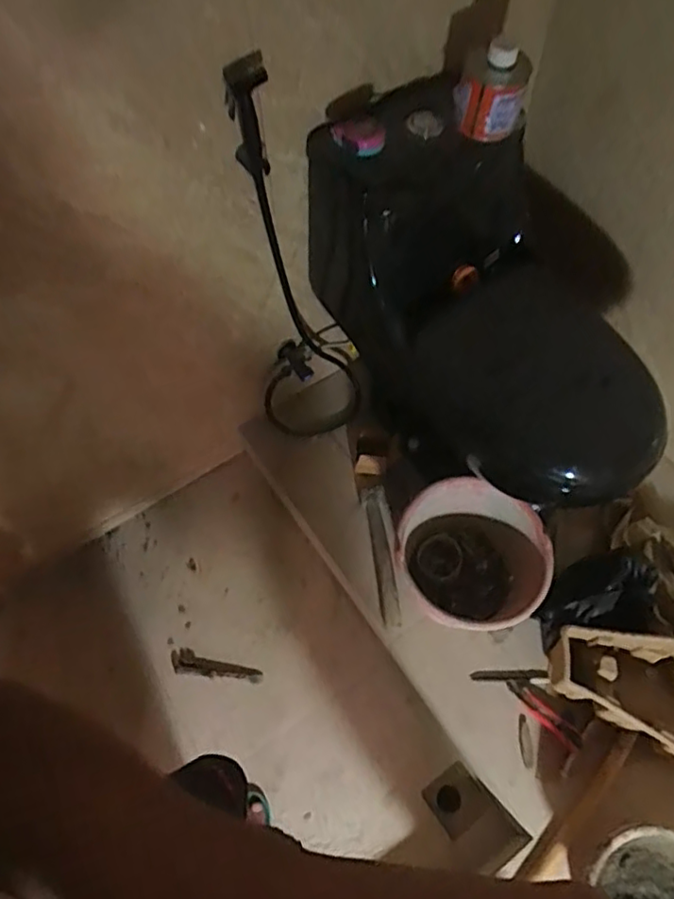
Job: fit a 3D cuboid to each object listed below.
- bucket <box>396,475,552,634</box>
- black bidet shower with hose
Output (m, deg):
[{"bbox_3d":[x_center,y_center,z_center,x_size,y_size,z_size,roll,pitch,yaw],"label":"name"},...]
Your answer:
[{"bbox_3d":[0.251,0.216,1.210,0.265,0.180,0.266,-1,60,1],"label":"bucket"},{"bbox_3d":[-0.061,-0.286,1.192,0.211,0.790,0.155,3,60,3],"label":"black bidet shower with hose"}]

